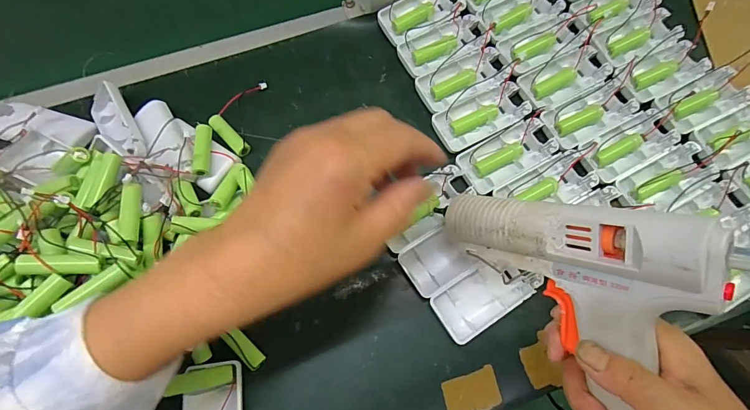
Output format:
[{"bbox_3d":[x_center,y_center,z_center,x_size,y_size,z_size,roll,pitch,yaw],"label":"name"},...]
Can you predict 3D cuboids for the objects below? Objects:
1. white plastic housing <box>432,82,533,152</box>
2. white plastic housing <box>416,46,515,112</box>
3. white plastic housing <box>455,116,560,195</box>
[{"bbox_3d":[0.104,-0.088,0.369,0.093,0.013,0.043,-27,74,-9],"label":"white plastic housing"},{"bbox_3d":[0.091,-0.128,0.380,0.094,0.011,0.046,-26,74,-8],"label":"white plastic housing"},{"bbox_3d":[0.124,-0.047,0.358,0.091,0.016,0.044,-29,74,-9],"label":"white plastic housing"}]

